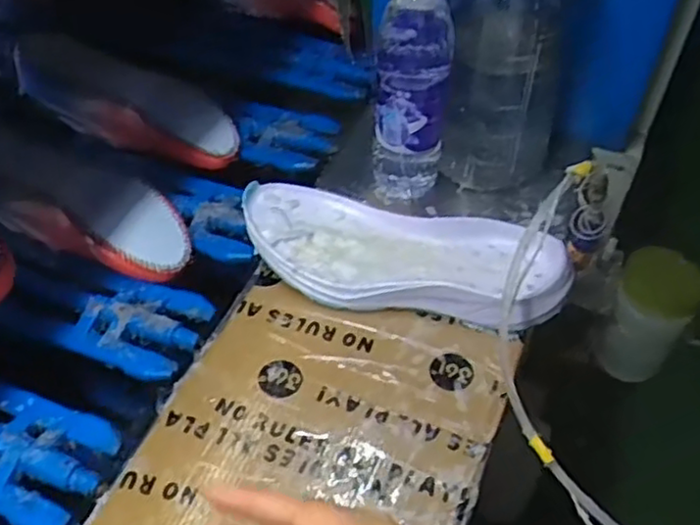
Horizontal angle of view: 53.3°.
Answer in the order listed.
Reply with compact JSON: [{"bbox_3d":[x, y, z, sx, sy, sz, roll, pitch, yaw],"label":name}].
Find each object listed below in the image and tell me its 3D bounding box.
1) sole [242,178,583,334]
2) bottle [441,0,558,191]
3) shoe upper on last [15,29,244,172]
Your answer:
[{"bbox_3d":[0.043,-0.007,0.584,0.268,0.044,0.113,7,53,9],"label":"sole"},{"bbox_3d":[0.133,-0.194,0.579,0.103,0.290,0.091,12,54,12],"label":"bottle"},{"bbox_3d":[-0.242,-0.176,0.768,0.253,0.081,0.071,22,56,2],"label":"shoe upper on last"}]

